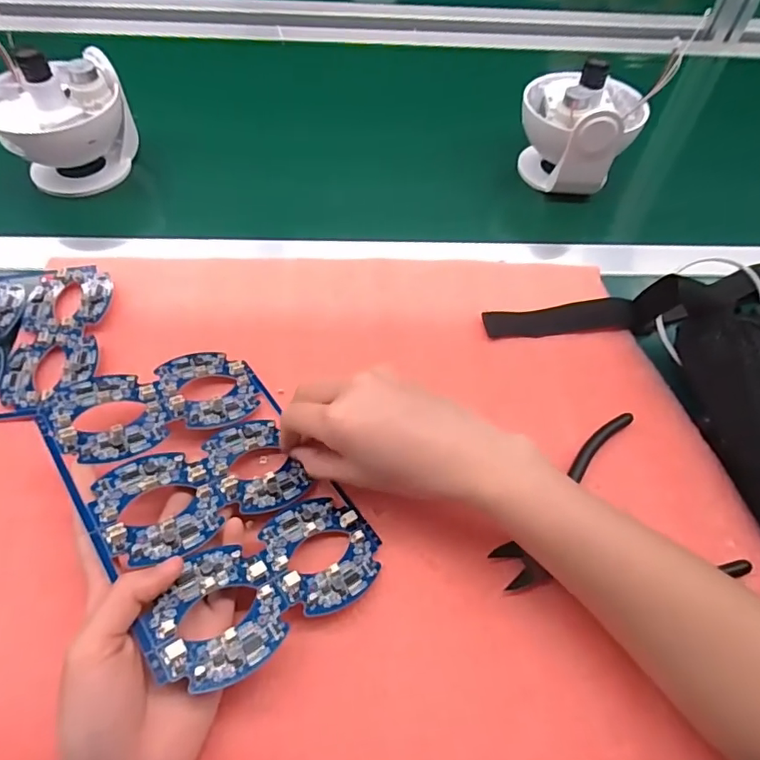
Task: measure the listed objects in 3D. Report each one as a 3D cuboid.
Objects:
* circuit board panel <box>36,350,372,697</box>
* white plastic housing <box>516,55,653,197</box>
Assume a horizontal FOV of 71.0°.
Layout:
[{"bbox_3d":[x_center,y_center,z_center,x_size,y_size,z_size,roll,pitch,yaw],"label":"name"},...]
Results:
[{"bbox_3d":[-0.100,0.063,0.320,0.134,0.007,0.200,-20,58,-39],"label":"circuit board panel"},{"bbox_3d":[0.196,-0.254,0.539,0.115,0.105,0.109,16,57,9],"label":"white plastic housing"}]

